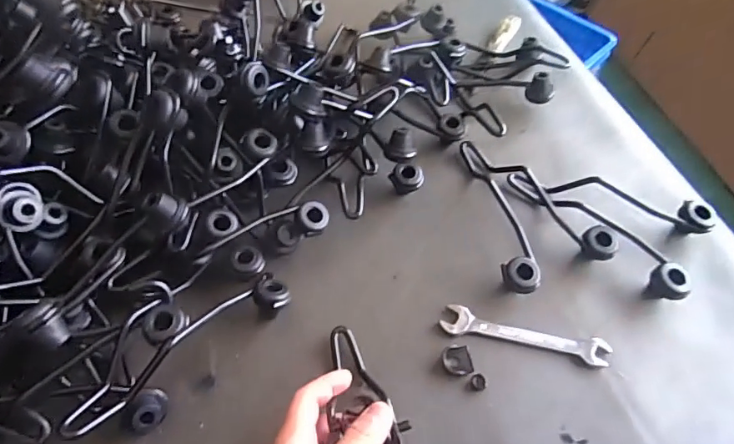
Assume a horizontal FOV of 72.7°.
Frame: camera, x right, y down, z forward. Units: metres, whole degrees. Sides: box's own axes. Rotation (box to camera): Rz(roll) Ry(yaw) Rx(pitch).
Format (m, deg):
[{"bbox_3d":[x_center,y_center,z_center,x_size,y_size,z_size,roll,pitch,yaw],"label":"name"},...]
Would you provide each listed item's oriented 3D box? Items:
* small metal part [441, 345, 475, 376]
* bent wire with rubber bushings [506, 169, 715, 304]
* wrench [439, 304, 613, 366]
[{"bbox_3d":[0.079,0.120,0.434,0.025,0.004,0.026,0,54,-1],"label":"small metal part"},{"bbox_3d":[0.237,-0.013,0.503,0.191,0.034,0.116,31,60,20],"label":"bent wire with rubber bushings"},{"bbox_3d":[0.140,0.100,0.445,0.143,0.010,0.027,12,55,8],"label":"wrench"}]

